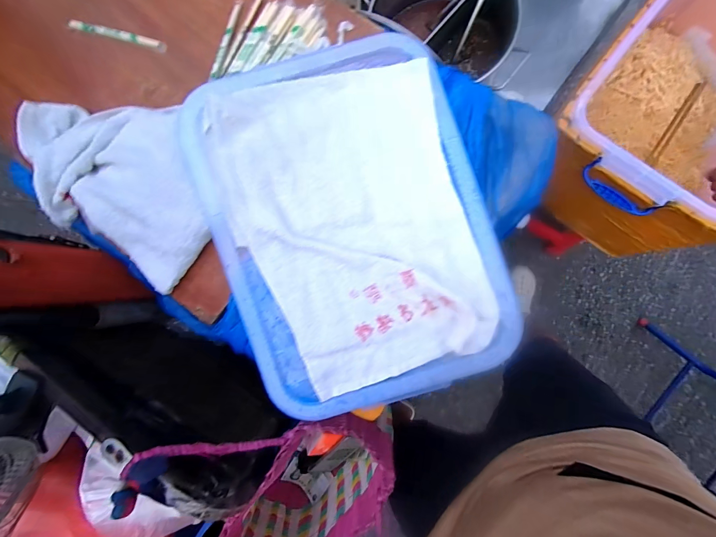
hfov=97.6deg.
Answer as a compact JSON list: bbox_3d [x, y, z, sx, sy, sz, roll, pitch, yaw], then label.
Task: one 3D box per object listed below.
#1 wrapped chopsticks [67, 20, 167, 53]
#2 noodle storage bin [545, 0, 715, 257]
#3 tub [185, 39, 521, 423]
[{"bbox_3d":[-0.406,-0.390,0.520,0.194,0.006,0.019,19,88,7],"label":"wrapped chopsticks"},{"bbox_3d":[0.699,-0.354,0.706,0.373,0.261,0.535,39,91,7],"label":"noodle storage bin"},{"bbox_3d":[-0.012,-0.070,0.428,0.355,0.063,0.506,-19,84,5],"label":"tub"}]

